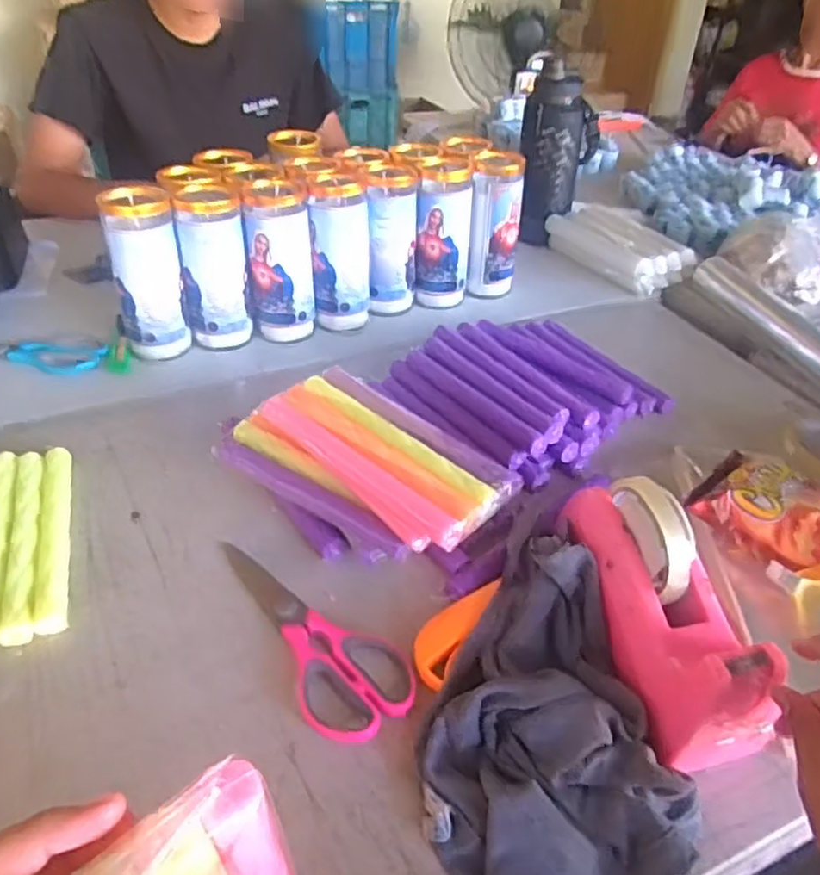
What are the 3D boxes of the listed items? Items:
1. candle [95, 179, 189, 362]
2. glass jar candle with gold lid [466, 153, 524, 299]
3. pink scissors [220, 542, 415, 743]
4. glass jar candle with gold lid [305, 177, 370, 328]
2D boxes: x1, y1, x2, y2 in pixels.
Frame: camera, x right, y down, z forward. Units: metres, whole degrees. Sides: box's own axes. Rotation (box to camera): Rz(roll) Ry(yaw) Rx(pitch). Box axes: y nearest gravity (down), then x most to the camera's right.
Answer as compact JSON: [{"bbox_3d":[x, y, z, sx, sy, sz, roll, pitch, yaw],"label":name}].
[{"bbox_3d":[-0.296,-0.178,0.766,0.075,0.176,0.069,-10,42,-17],"label":"candle"},{"bbox_3d":[0.112,-0.282,0.914,0.067,0.173,0.062,5,38,3],"label":"glass jar candle with gold lid"},{"bbox_3d":[-0.073,0.134,0.504,0.074,0.018,0.199,-22,45,-28],"label":"pink scissors"},{"bbox_3d":[-0.086,-0.227,0.841,0.071,0.171,0.074,0,40,-6],"label":"glass jar candle with gold lid"}]

